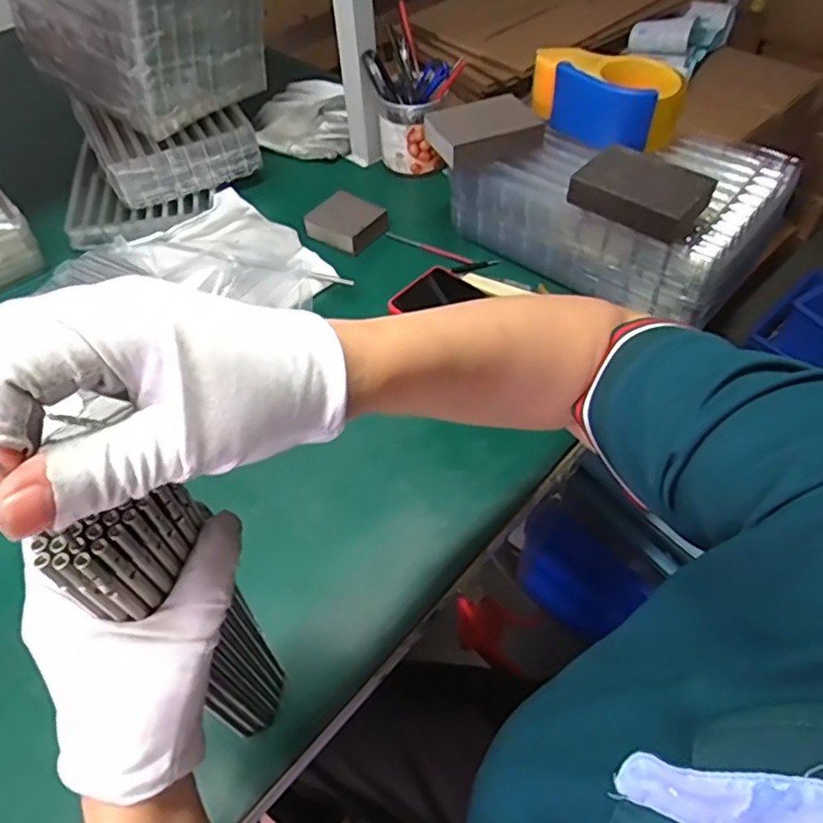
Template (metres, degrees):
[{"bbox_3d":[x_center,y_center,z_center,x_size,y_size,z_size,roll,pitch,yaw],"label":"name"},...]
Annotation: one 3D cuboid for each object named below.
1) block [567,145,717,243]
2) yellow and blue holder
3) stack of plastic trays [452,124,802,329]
[{"bbox_3d":[0.201,-0.193,0.544,0.106,0.035,0.070,37,62,26],"label":"block"},{"bbox_3d":[0.195,-0.313,0.624,0.072,0.070,0.137,-35,60,-23],"label":"yellow and blue holder"},{"bbox_3d":[0.205,-0.213,0.638,0.285,0.100,0.179,31,59,22],"label":"stack of plastic trays"}]

